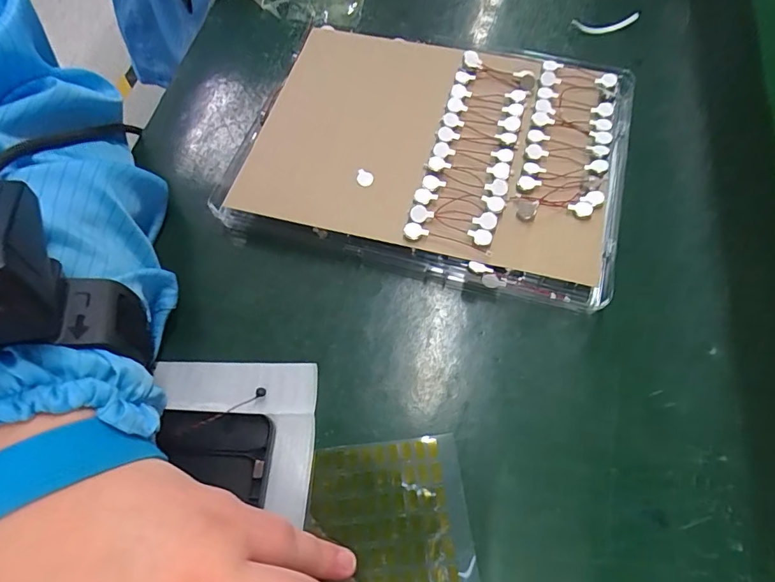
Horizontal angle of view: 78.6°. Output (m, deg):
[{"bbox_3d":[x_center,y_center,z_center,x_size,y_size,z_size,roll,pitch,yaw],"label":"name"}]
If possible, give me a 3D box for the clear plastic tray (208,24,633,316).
[{"bbox_3d":[0.026,-0.081,0.280,0.212,0.029,0.161,15,65,6],"label":"clear plastic tray"}]

